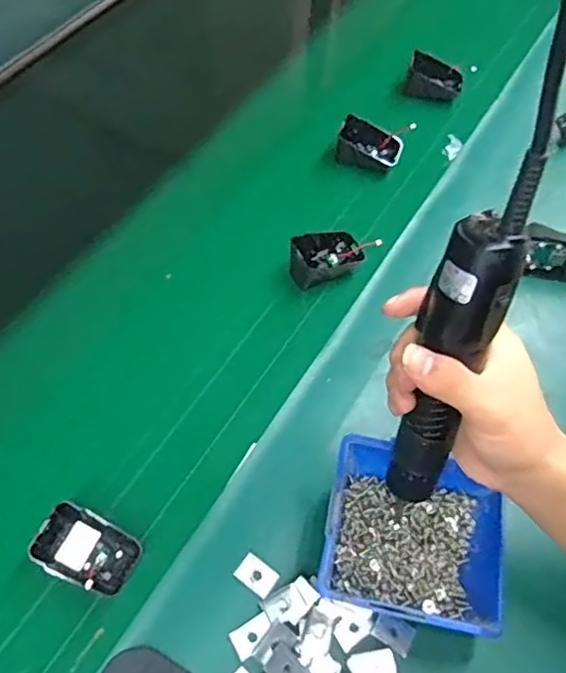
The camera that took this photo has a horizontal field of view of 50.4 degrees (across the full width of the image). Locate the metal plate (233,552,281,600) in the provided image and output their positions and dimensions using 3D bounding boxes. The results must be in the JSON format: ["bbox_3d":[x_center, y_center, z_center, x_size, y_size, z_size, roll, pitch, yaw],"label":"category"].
[{"bbox_3d":[-0.018,0.172,0.432,0.029,0.006,0.021,32,64,17],"label":"metal plate"}]

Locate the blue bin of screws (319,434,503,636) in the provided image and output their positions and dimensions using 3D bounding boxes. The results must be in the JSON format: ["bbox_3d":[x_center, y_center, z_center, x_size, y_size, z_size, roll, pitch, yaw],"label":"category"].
[{"bbox_3d":[0.093,0.140,0.425,0.123,0.057,0.109,9,60,4],"label":"blue bin of screws"}]

